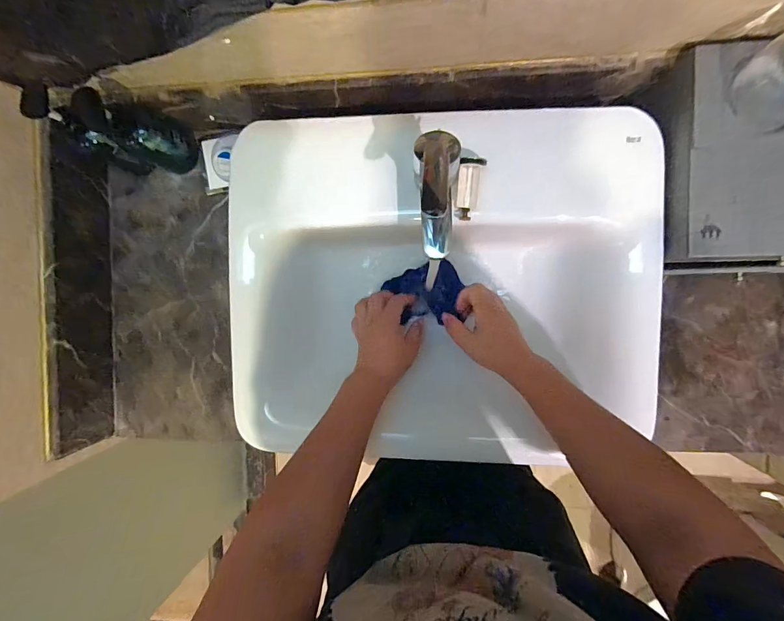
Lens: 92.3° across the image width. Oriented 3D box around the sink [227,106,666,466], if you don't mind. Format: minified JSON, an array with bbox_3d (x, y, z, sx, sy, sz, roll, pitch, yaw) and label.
[{"bbox_3d":[0.061,-0.024,0.537,0.533,0.143,0.453,0,94,6],"label":"sink"}]

